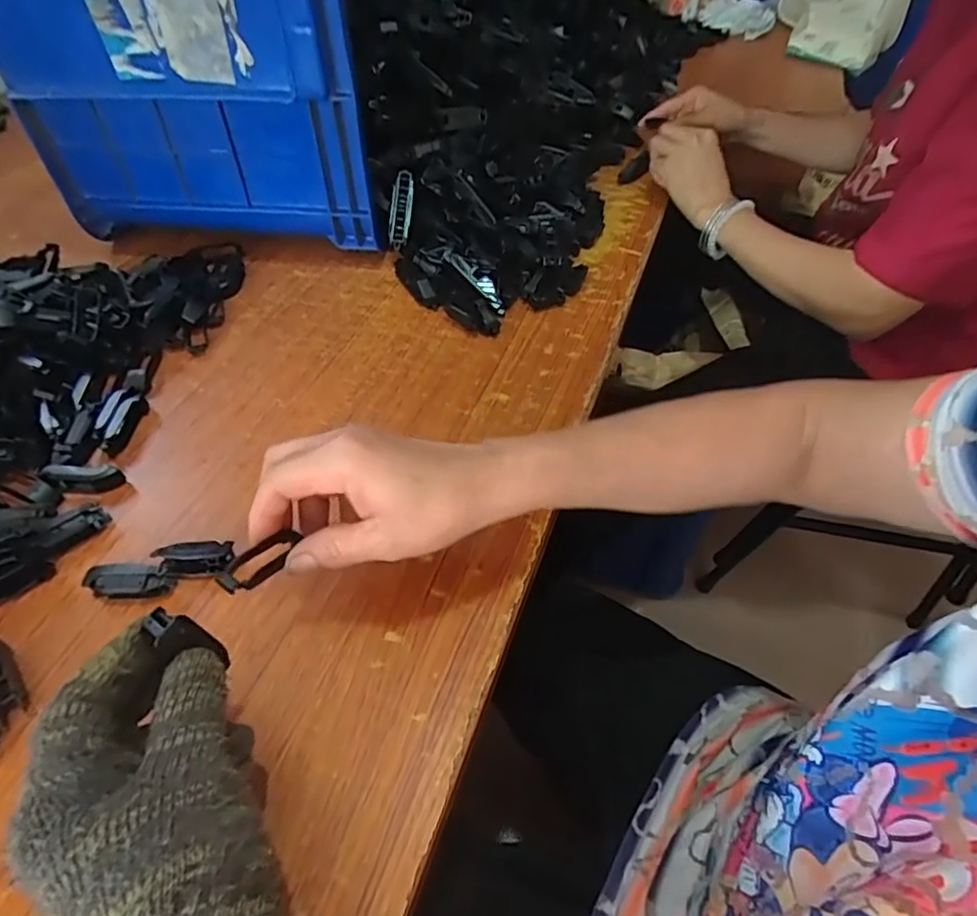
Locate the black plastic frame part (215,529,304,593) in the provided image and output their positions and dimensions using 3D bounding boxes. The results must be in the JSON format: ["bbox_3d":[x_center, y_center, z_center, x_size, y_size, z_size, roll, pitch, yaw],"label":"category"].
[{"bbox_3d":[-0.121,0.055,0.317,0.018,0.009,0.051,24,40,18],"label":"black plastic frame part"}]

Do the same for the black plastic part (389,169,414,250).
[{"bbox_3d":[-0.087,-0.251,0.586,0.021,0.010,0.074,6,89,4],"label":"black plastic part"}]

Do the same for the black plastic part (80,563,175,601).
[{"bbox_3d":[-0.221,0.076,0.359,0.050,0.021,0.017,3,50,0],"label":"black plastic part"}]

